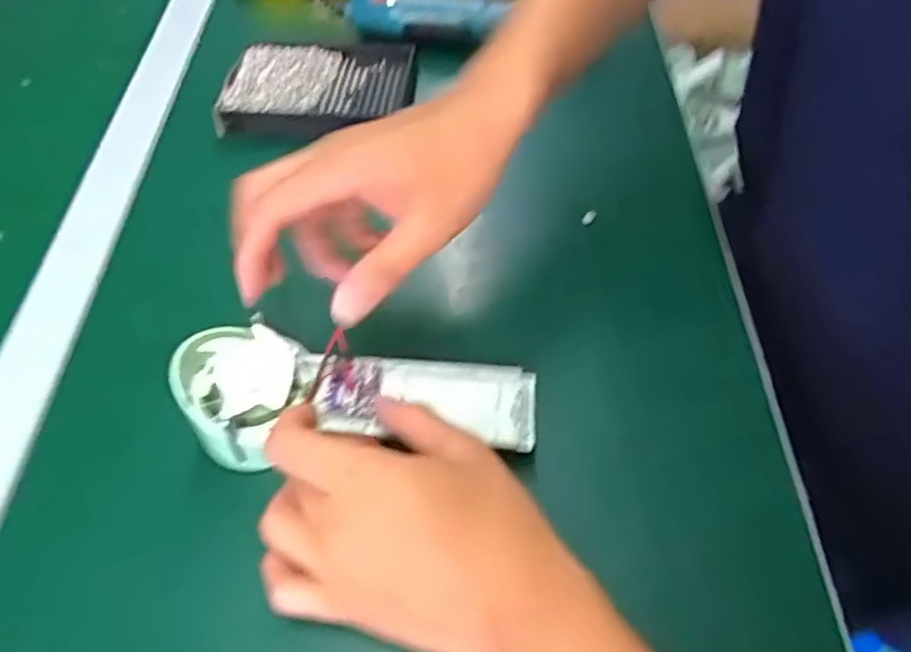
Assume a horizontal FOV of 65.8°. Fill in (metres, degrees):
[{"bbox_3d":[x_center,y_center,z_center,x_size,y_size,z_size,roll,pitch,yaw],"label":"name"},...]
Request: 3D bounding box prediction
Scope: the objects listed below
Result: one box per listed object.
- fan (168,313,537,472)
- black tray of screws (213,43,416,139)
[{"bbox_3d":[-0.050,0.036,0.359,0.177,0.033,0.067,3,54,-5],"label":"fan"},{"bbox_3d":[-0.107,-0.183,0.547,0.142,0.032,0.103,4,55,3],"label":"black tray of screws"}]

